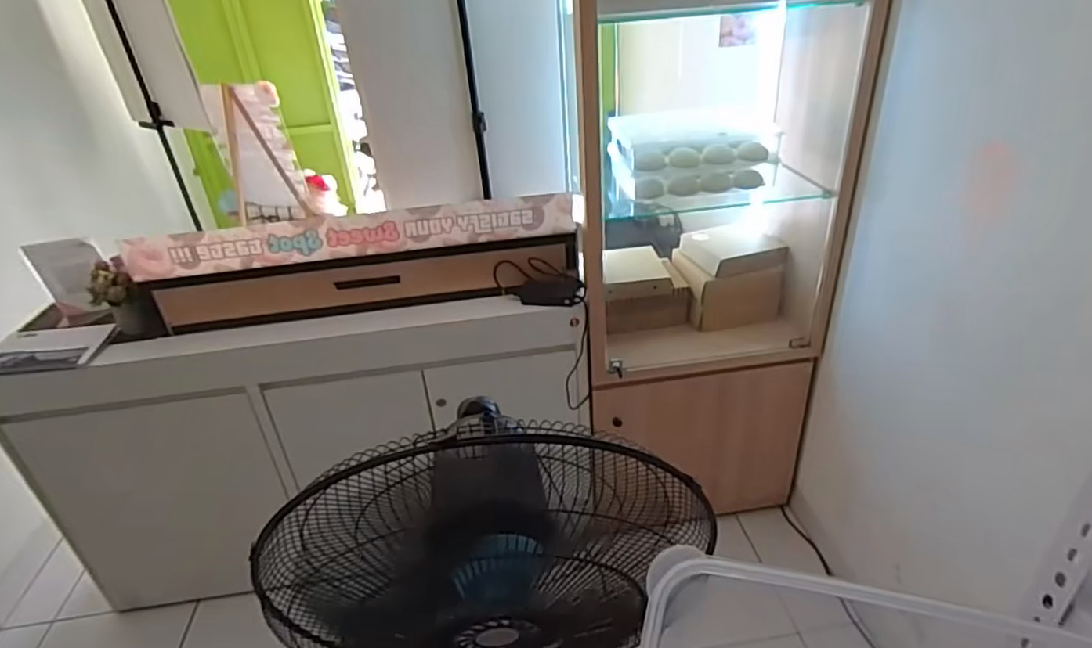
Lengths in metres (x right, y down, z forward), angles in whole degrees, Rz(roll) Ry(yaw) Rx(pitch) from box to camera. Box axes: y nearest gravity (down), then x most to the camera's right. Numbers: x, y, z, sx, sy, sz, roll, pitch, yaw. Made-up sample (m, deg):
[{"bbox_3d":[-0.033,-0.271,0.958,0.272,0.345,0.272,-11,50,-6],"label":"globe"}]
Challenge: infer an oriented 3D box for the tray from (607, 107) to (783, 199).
[{"bbox_3d":[0.349,-0.432,1.536,0.354,0.134,0.301,-8,31,-5],"label":"tray"}]

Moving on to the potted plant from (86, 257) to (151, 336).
[{"bbox_3d":[-0.972,-0.056,1.391,0.102,0.191,0.075,22,40,37],"label":"potted plant"}]

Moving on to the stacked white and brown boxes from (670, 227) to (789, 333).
[{"bbox_3d":[0.496,-0.133,1.678,0.240,0.194,0.232,-9,31,-6],"label":"stacked white and brown boxes"}]

